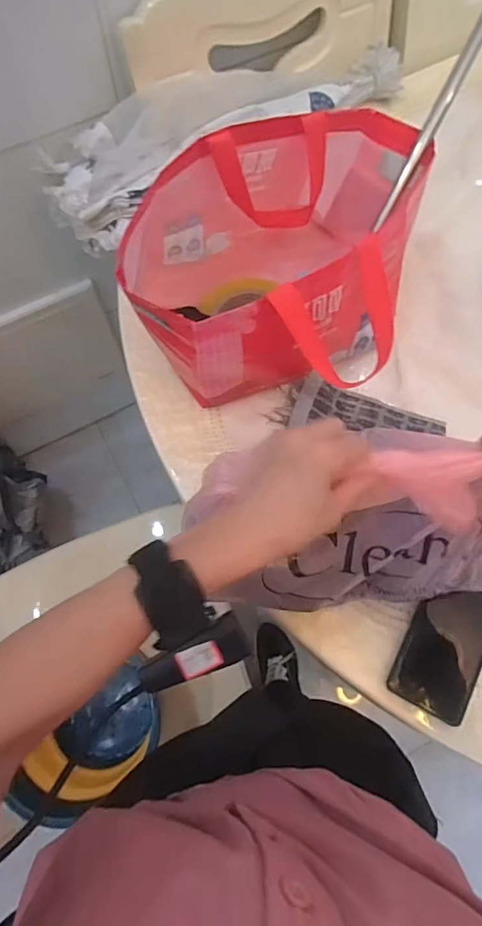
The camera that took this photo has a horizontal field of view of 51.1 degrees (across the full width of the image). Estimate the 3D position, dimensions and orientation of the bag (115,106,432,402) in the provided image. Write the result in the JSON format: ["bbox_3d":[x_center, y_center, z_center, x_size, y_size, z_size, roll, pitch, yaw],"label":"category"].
[{"bbox_3d":[0.058,-0.217,0.555,0.325,0.175,0.262,-28,73,-10],"label":"bag"}]

